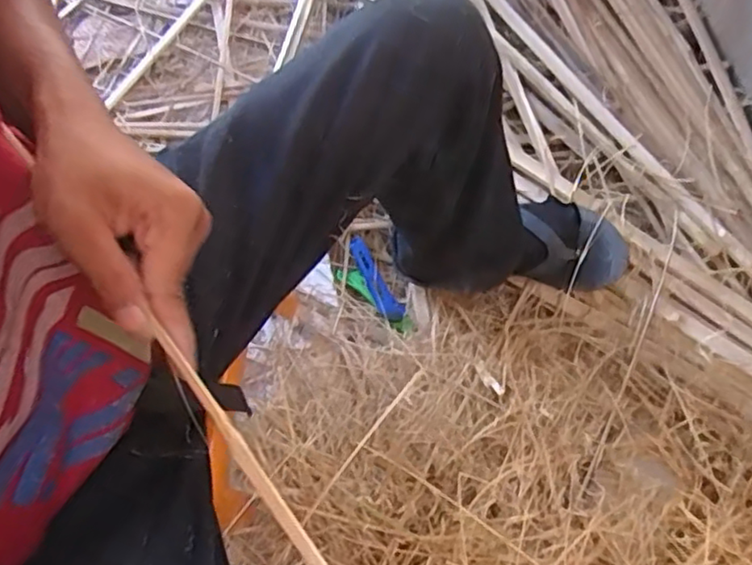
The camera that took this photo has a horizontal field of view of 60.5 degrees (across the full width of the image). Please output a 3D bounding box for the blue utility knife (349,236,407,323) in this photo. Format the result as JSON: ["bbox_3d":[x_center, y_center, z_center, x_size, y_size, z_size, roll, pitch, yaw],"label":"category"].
[{"bbox_3d":[-0.004,-0.004,0.917,0.034,0.018,0.138,-30,76,-8],"label":"blue utility knife"}]

